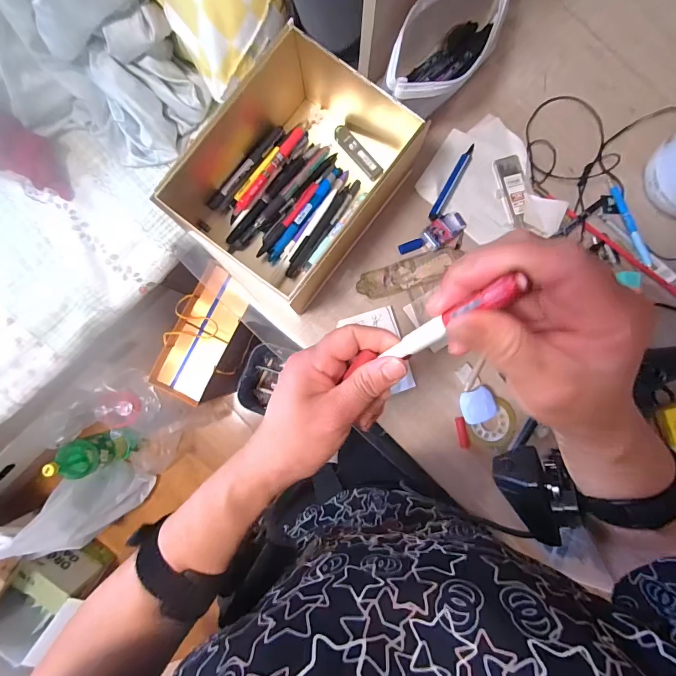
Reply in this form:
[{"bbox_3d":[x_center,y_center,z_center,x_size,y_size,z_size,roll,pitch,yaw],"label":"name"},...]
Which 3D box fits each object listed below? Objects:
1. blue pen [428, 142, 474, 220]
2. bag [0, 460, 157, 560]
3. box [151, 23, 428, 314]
[{"bbox_3d":[0.148,-0.204,0.476,0.013,0.017,0.112,29,87,1],"label":"blue pen"},{"bbox_3d":[-0.767,0.507,1.046,0.067,0.412,0.186,-23,86,36],"label":"bag"},{"bbox_3d":[-0.060,-0.209,0.448,0.231,0.083,0.279,34,87,2],"label":"box"}]

